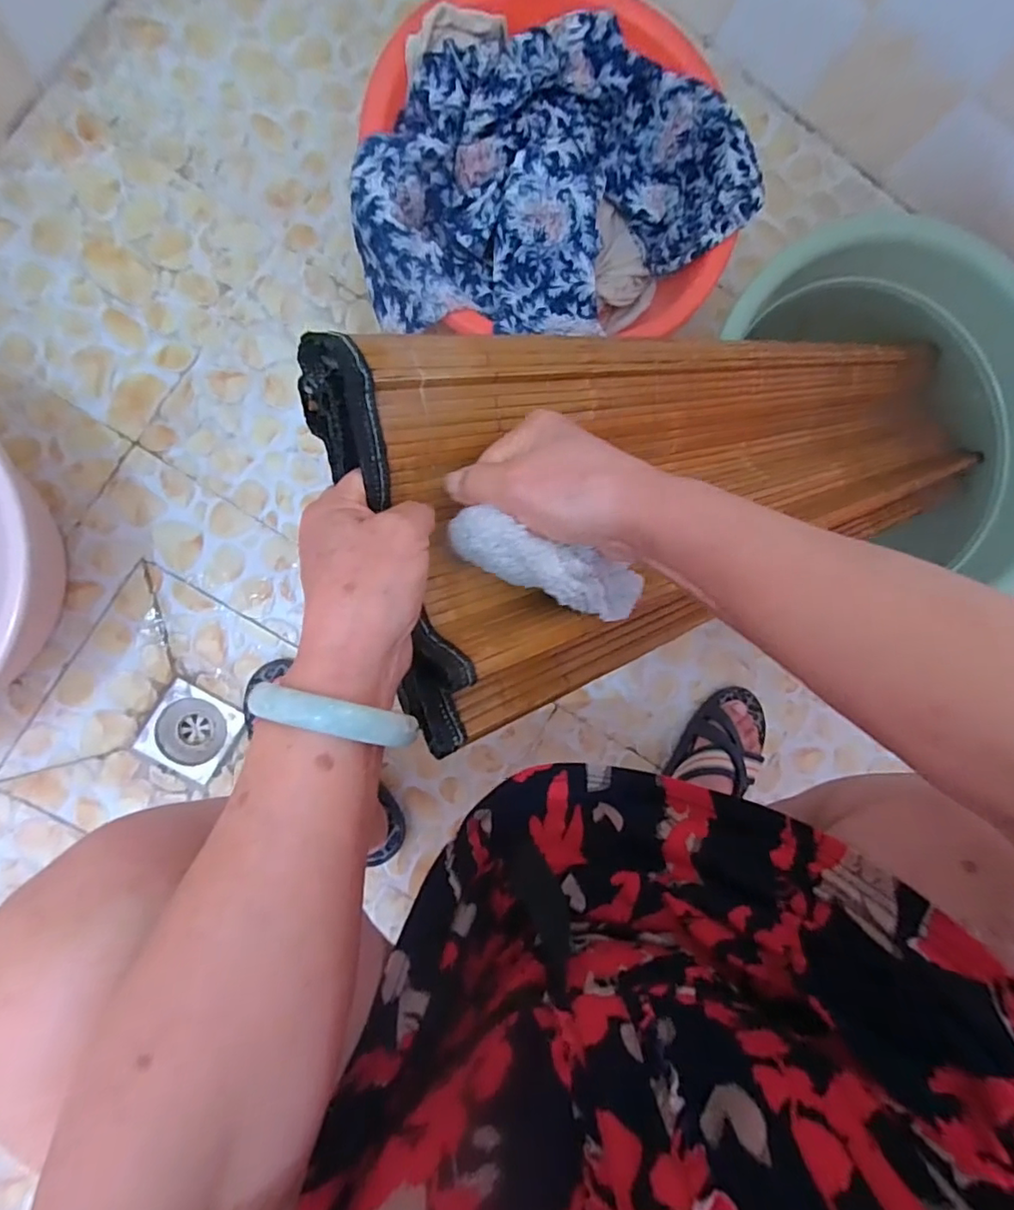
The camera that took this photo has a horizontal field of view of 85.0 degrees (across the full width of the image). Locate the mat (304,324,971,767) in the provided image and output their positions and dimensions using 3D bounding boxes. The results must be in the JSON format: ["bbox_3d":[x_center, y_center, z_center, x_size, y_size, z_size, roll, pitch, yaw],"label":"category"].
[{"bbox_3d":[0.201,-0.104,0.475,0.680,0.069,0.231,-15,94,-33],"label":"mat"}]

